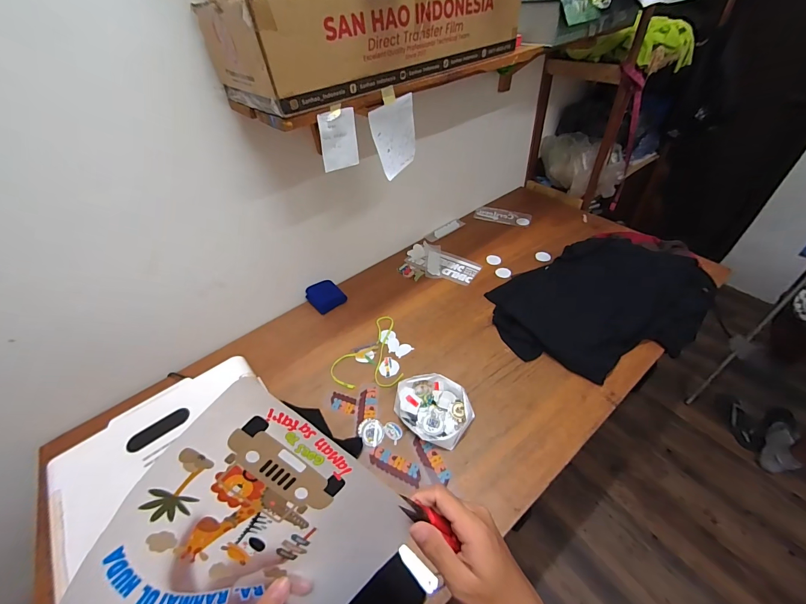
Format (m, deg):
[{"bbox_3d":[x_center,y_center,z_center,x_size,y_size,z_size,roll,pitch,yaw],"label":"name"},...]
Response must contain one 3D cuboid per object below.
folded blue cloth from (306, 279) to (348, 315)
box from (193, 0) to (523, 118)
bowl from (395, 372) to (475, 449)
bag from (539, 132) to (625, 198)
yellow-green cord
[{"bbox_3d":[-0.269,-0.023,1.185,0.117,0.031,0.123,-31,50,-22],"label":"folded blue cloth"},{"bbox_3d":[-0.044,-0.566,0.702,0.622,0.146,0.242,-29,50,-21],"label":"box"},{"bbox_3d":[0.076,0.271,0.884,0.201,0.042,0.159,29,55,30],"label":"bowl"},{"bbox_3d":[0.773,-0.603,1.486,0.178,0.175,0.369,-14,46,-7],"label":"bag"},{"bbox_3d":[-0.116,0.153,1.027,0.201,0.009,0.261,-10,45,-3],"label":"yellow-green cord"}]

